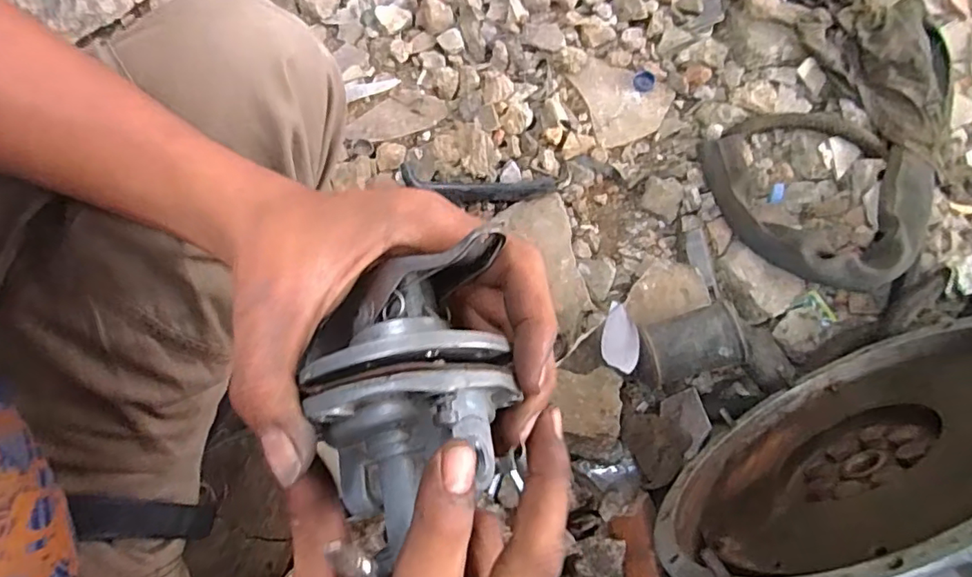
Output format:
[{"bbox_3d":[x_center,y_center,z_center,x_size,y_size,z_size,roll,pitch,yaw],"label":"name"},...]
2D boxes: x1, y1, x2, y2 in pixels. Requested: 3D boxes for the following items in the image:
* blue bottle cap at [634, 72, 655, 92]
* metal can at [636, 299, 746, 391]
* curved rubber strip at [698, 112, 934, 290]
[{"bbox_3d":[0.243,-0.318,0.844,0.029,0.007,0.036,14,74,-1],"label":"blue bottle cap"},{"bbox_3d":[0.253,0.071,0.687,0.117,0.069,0.078,-14,77,-6],"label":"metal can"},{"bbox_3d":[0.463,-0.136,0.745,0.267,0.070,0.281,-18,77,-9],"label":"curved rubber strip"}]

